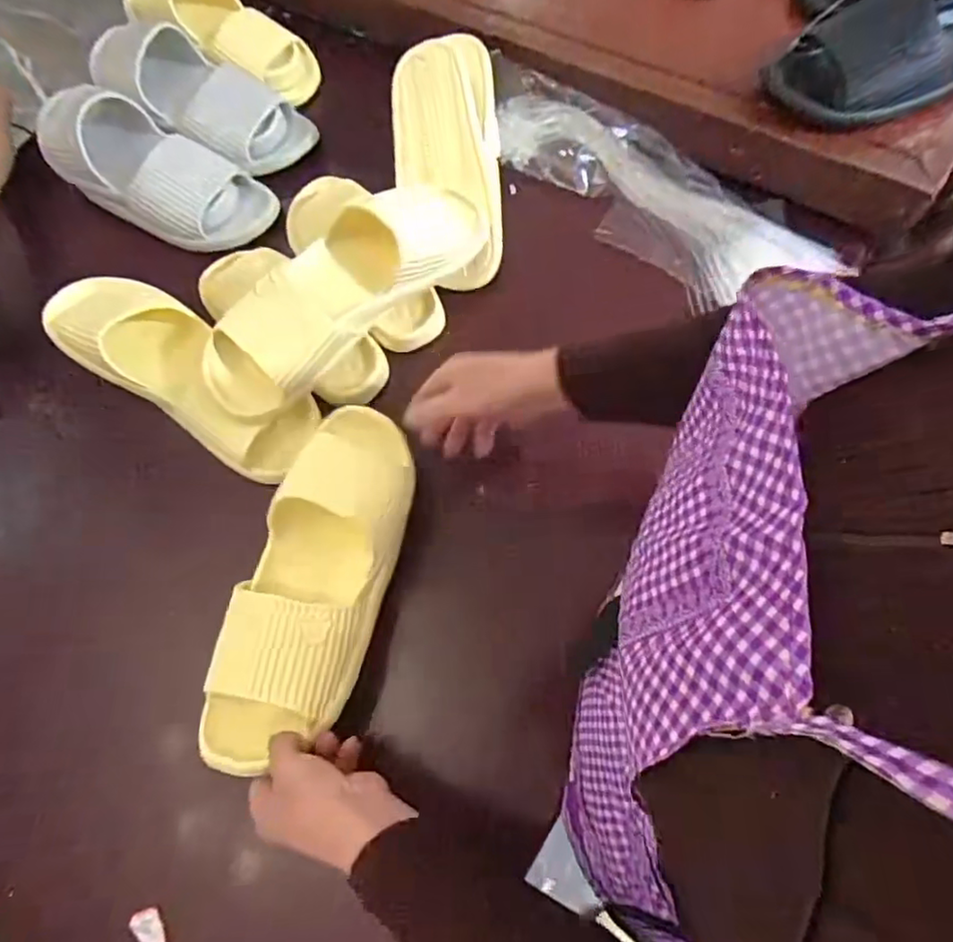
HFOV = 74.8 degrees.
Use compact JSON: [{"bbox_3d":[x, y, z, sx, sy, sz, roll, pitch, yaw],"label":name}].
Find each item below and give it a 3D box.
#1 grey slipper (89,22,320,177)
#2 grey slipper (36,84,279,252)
[{"bbox_3d":[-0.349,-0.467,0.760,0.287,0.069,0.126,32,71,12],"label":"grey slipper"},{"bbox_3d":[-0.381,-0.351,0.719,0.310,0.079,0.113,26,70,10],"label":"grey slipper"}]

